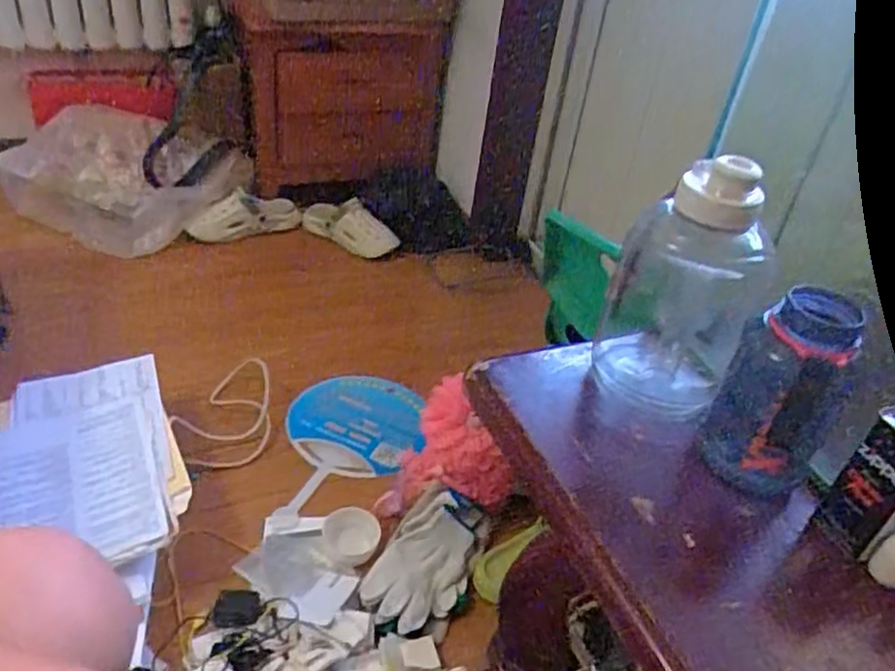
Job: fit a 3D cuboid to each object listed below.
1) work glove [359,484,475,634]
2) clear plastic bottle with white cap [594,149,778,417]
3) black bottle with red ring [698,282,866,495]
[{"bbox_3d":[-0.034,0.324,1.038,0.125,0.053,0.210,21,38,17],"label":"work glove"},{"bbox_3d":[0.211,-0.044,0.646,0.126,0.229,0.107,18,37,14],"label":"clear plastic bottle with white cap"},{"bbox_3d":[0.263,0.049,0.569,0.080,0.166,0.073,25,39,22],"label":"black bottle with red ring"}]

